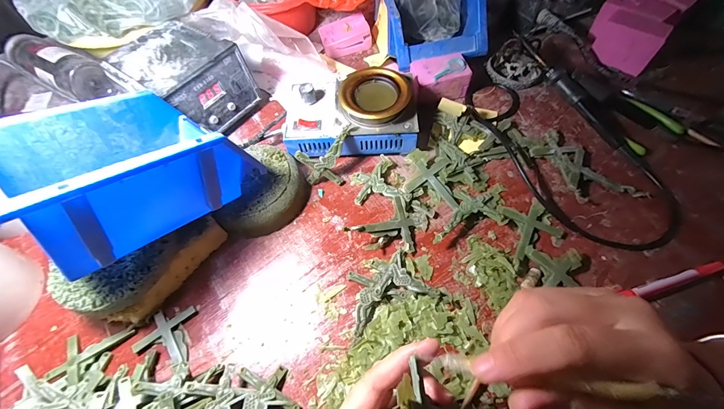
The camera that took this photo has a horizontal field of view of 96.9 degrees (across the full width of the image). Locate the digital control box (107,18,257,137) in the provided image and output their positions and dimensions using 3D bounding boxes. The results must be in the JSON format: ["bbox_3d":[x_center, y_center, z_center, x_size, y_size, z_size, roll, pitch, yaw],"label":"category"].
[{"bbox_3d":[-0.221,-0.157,0.399,0.137,0.078,0.110,34,68,20],"label":"digital control box"}]

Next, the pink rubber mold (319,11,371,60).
[{"bbox_3d":[-0.026,-0.255,0.481,0.071,0.024,0.051,-16,61,-5],"label":"pink rubber mold"}]

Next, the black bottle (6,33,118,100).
[{"bbox_3d":[-0.433,-0.193,0.453,0.167,0.046,0.058,25,65,16],"label":"black bottle"}]

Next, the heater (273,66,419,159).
[{"bbox_3d":[-0.014,-0.108,0.380,0.153,0.062,0.094,-2,61,2],"label":"heater"}]

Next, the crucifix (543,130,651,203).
[{"bbox_3d":[0.239,-0.034,0.349,0.055,0.014,0.114,-37,65,-16],"label":"crucifix"}]

